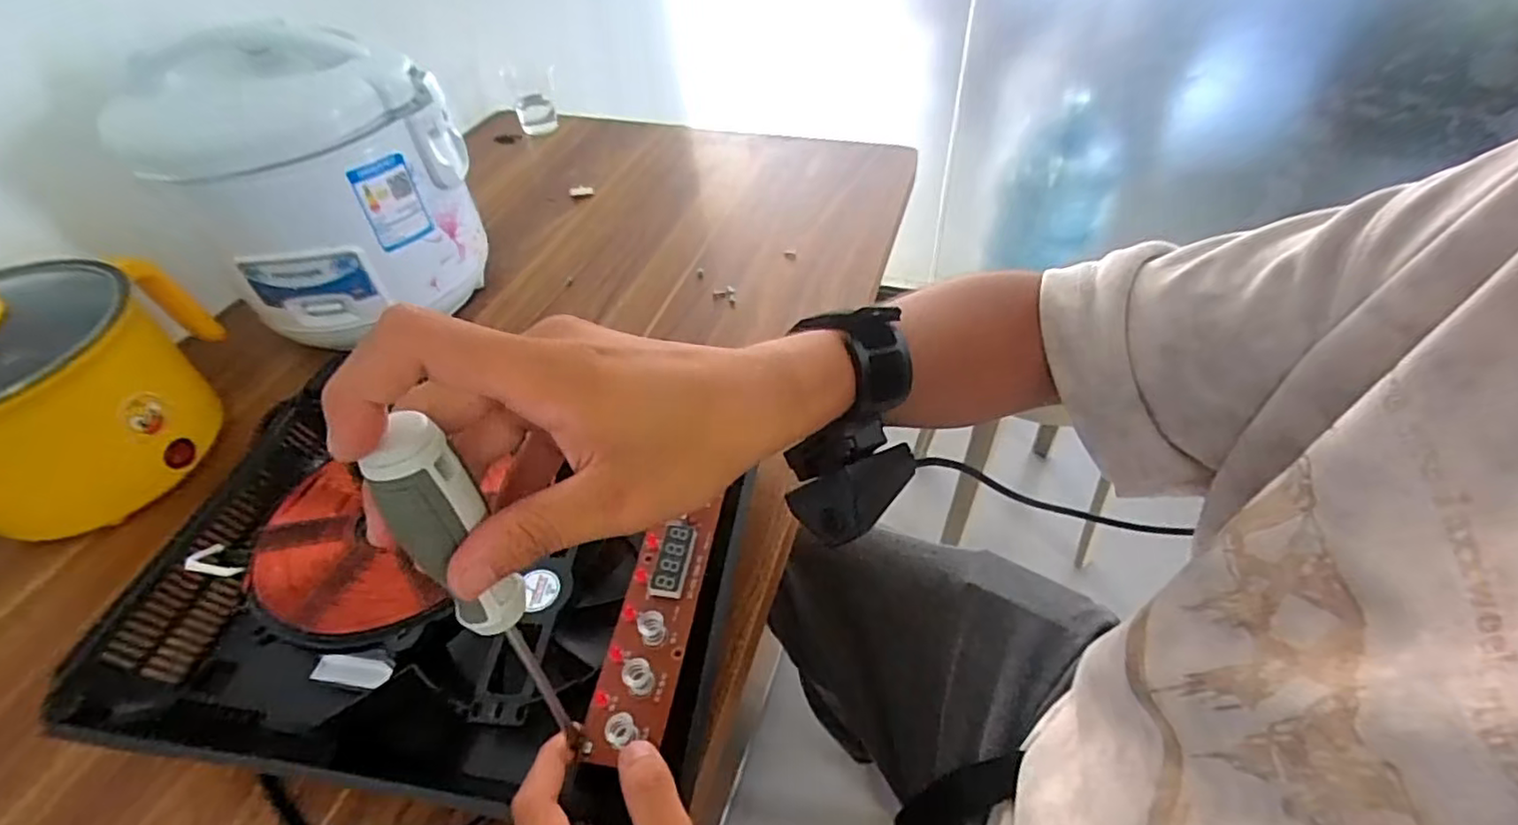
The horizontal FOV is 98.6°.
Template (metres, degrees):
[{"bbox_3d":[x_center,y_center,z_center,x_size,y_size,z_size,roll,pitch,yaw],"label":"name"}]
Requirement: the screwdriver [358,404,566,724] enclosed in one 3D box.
[{"bbox_3d":[-0.092,0.072,0.233,0.017,0.168,0.025,21,48,29],"label":"screwdriver"}]

